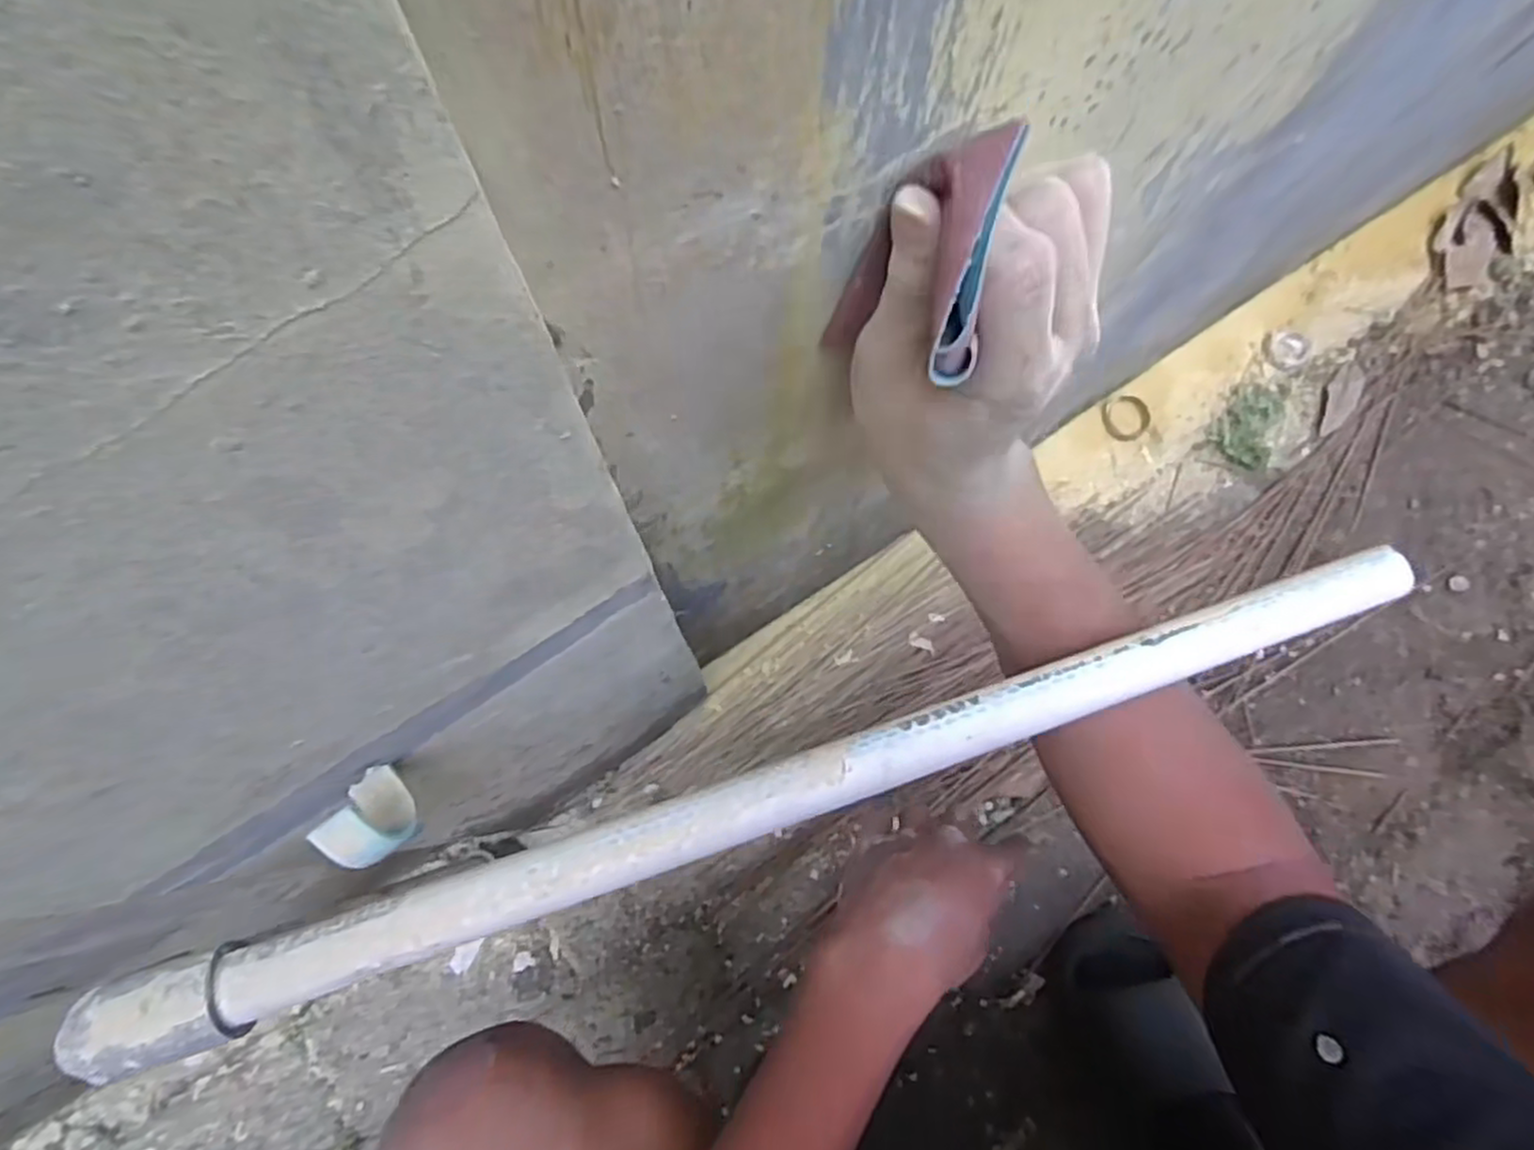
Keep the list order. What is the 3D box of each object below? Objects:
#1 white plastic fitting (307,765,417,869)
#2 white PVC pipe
[{"bbox_3d":[-0.137,0.082,0.255,0.020,0.030,0.032,-24,75,-8],"label":"white plastic fitting"},{"bbox_3d":[0.020,0.069,0.251,0.458,0.021,0.023,-18,75,-7],"label":"white PVC pipe"}]

